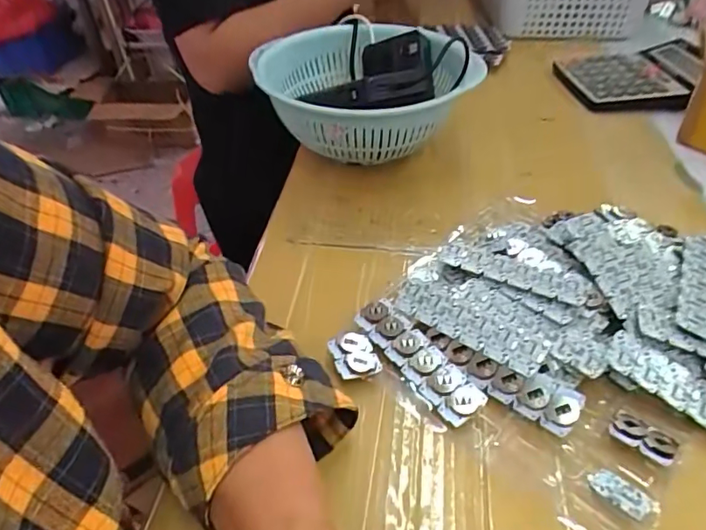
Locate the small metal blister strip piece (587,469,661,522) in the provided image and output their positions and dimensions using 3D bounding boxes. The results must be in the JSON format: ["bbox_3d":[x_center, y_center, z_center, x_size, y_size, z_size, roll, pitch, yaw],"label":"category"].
[{"bbox_3d":[0.151,0.127,0.285,0.035,0.004,0.018,30,51,30],"label":"small metal blister strip piece"}]

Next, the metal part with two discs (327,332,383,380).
[{"bbox_3d":[0.001,0.063,0.354,0.029,0.009,0.036,-12,43,-12],"label":"metal part with two discs"}]

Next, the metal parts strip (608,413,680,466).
[{"bbox_3d":[0.175,0.103,0.307,0.036,0.007,0.022,29,50,29],"label":"metal parts strip"}]

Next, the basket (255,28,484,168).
[{"bbox_3d":[0.016,-0.180,0.543,0.221,0.084,0.205,-5,42,-5],"label":"basket"}]

